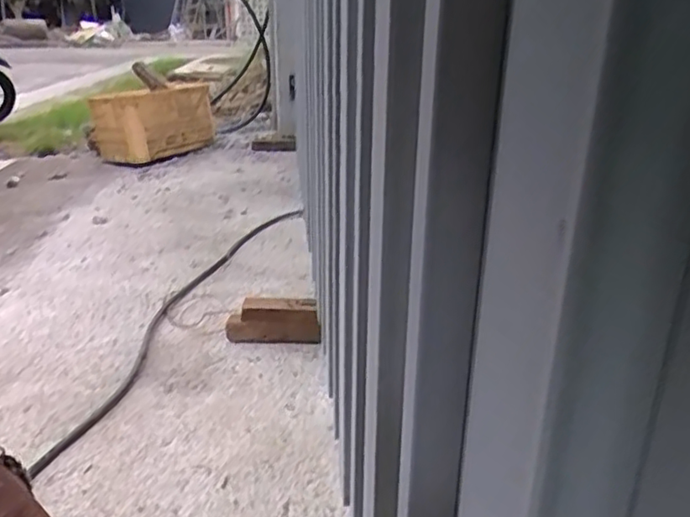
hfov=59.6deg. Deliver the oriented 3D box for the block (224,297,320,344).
[{"bbox_3d":[-0.145,0.128,1.209,0.207,0.087,0.064,4,22,16],"label":"block"}]

